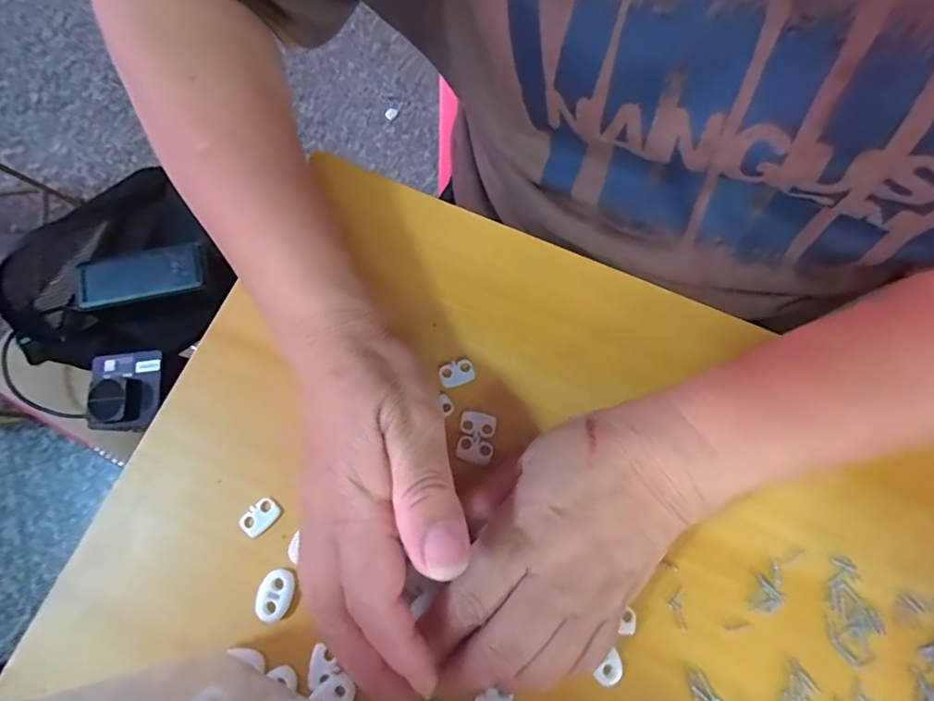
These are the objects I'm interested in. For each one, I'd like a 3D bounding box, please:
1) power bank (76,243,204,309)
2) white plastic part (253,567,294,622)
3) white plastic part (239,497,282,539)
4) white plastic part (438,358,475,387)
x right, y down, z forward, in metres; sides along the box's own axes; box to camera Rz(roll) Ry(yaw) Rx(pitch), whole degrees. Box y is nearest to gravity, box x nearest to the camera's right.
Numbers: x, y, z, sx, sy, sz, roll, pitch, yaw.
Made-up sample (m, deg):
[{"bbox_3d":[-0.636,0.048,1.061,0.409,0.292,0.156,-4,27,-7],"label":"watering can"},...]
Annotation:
[{"bbox_3d":[-0.340,-0.080,0.536,0.124,0.016,0.053,-13,75,-5],"label":"power bank"},{"bbox_3d":[-0.089,0.113,0.238,0.015,0.007,0.022,21,75,4],"label":"white plastic part"},{"bbox_3d":[-0.100,0.081,0.248,0.019,0.004,0.013,-43,80,-12],"label":"white plastic part"},{"bbox_3d":[-0.005,0.012,0.270,0.018,0.004,0.013,-21,76,-7],"label":"white plastic part"}]

